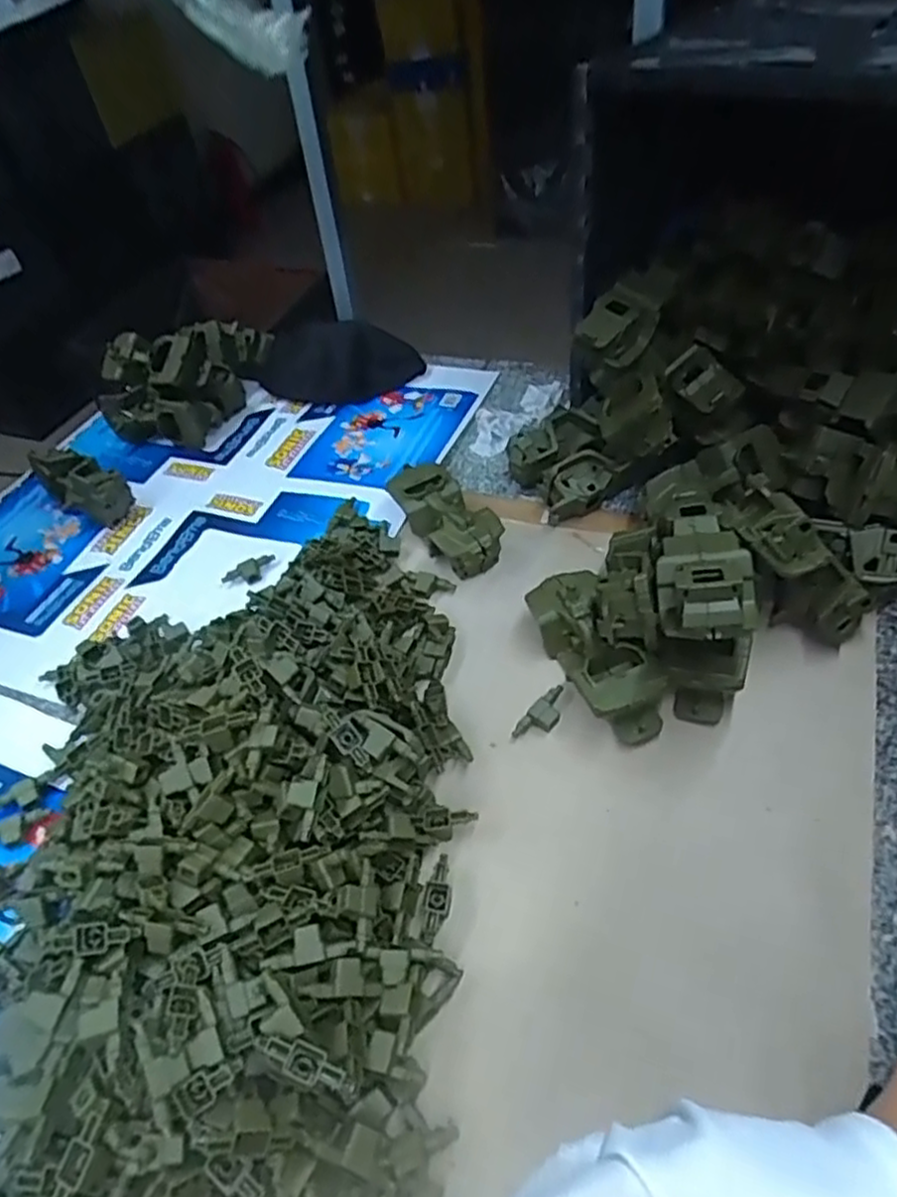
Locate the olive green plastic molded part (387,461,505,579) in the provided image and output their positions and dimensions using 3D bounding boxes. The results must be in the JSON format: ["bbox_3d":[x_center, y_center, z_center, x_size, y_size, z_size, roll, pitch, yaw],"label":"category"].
[{"bbox_3d":[-0.004,-0.093,0.858,0.073,0.070,0.166,-29,51,-18],"label":"olive green plastic molded part"}]

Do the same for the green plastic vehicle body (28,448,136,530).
[{"bbox_3d":[-0.479,-0.146,0.951,0.160,0.076,0.059,27,56,28],"label":"green plastic vehicle body"}]

